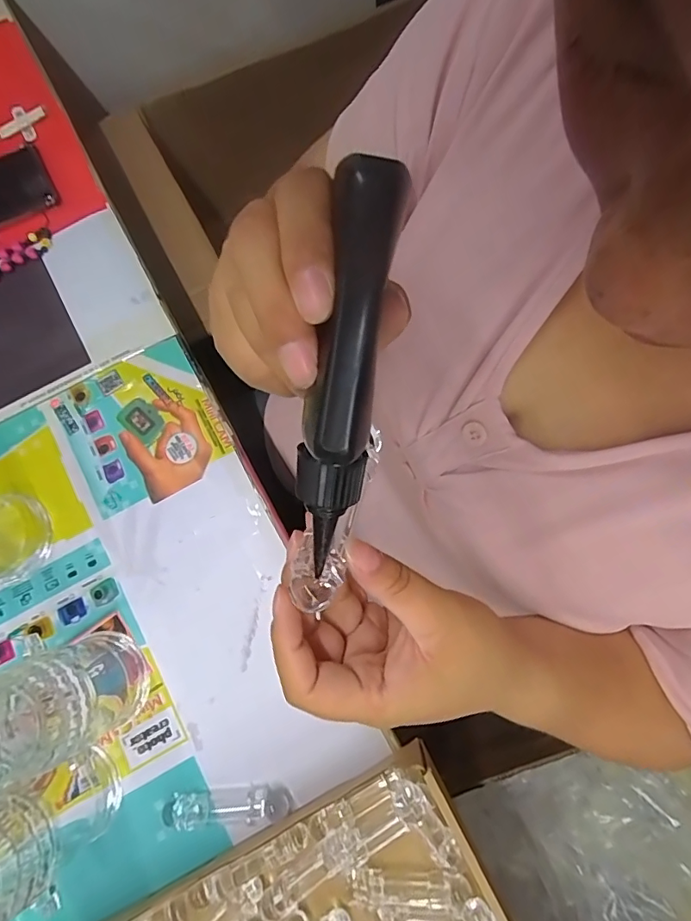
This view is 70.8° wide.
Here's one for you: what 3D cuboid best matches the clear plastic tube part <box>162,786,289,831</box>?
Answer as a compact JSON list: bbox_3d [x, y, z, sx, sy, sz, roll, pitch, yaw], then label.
[{"bbox_3d":[-0.093,0.271,0.380,0.094,0.018,0.021,-5,78,-1],"label":"clear plastic tube part"}]

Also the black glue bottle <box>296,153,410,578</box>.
[{"bbox_3d":[-0.002,-0.019,0.159,0.023,0.023,0.136,11,117,2],"label":"black glue bottle"}]

